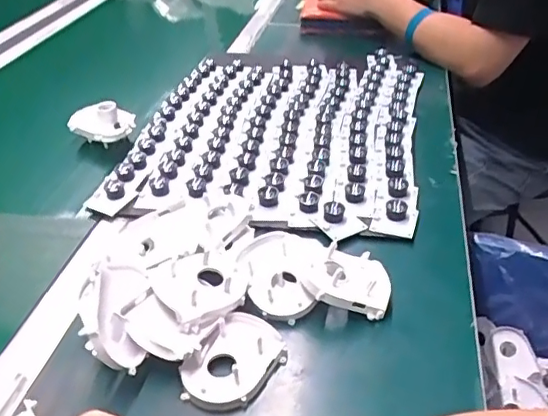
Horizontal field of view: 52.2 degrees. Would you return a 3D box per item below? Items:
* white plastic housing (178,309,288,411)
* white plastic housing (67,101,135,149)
[{"bbox_3d":[-0.032,0.122,0.447,0.060,0.018,0.085,21,42,29],"label":"white plastic housing"},{"bbox_3d":[-0.225,-0.111,0.718,0.085,0.033,0.063,-7,36,-6],"label":"white plastic housing"}]

